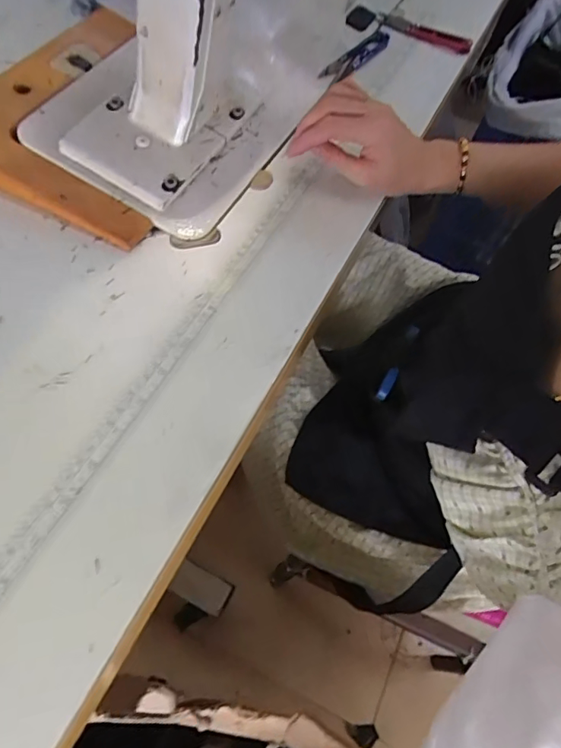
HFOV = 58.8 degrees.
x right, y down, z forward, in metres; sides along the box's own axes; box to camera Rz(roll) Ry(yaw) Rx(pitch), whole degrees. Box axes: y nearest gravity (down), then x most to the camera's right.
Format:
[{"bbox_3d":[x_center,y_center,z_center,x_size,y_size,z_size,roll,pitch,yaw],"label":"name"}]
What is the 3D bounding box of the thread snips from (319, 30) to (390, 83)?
[{"bbox_3d":[0.085,-0.346,0.544,0.026,0.006,0.118,37,66,15],"label":"thread snips"}]

